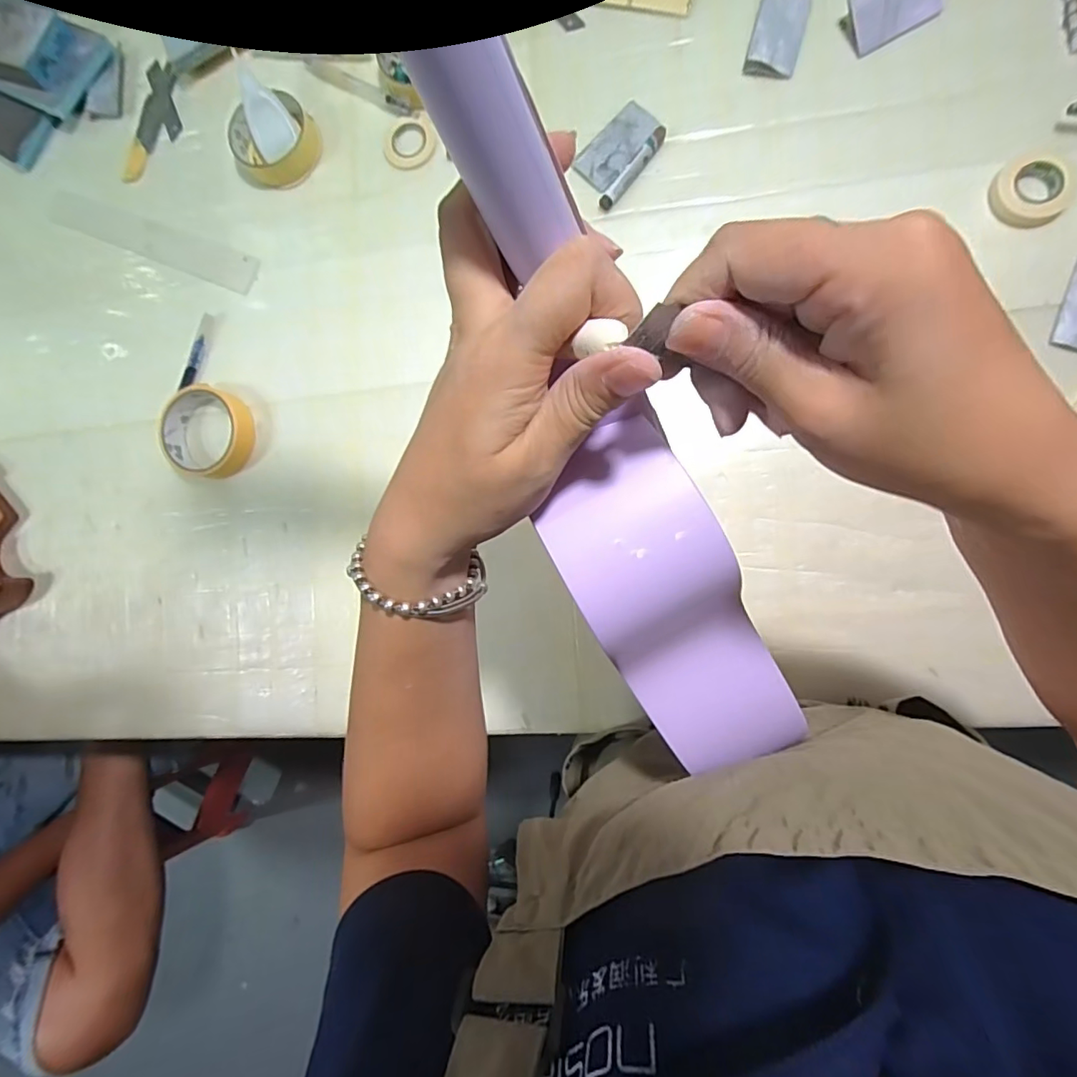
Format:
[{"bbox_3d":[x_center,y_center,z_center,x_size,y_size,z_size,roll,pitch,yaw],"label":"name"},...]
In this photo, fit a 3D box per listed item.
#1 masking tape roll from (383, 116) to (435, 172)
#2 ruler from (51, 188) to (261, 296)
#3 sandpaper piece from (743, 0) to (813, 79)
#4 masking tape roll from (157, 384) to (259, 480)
[{"bbox_3d":[-0.122,-0.374,0.494,0.050,0.004,0.049,0,89,8],"label":"masking tape roll"},{"bbox_3d":[-0.392,-0.303,0.529,0.248,0.005,0.038,23,88,9],"label":"ruler"},{"bbox_3d":[0.204,-0.430,0.443,0.042,0.009,0.072,15,91,8],"label":"sandpaper piece"},{"bbox_3d":[-0.318,-0.102,0.502,0.090,0.021,0.083,0,89,8],"label":"masking tape roll"}]

